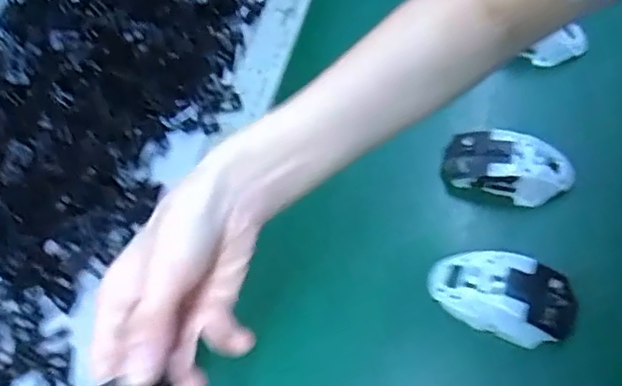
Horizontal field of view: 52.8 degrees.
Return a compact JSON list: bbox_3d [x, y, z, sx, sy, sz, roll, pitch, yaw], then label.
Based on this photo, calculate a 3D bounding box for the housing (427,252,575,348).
[{"bbox_3d":[0.159,0.083,0.520,0.116,0.034,0.063,14,62,15],"label":"housing"}]

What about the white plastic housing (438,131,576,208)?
[{"bbox_3d":[0.183,-0.026,0.582,0.113,0.034,0.052,11,62,14],"label":"white plastic housing"}]

